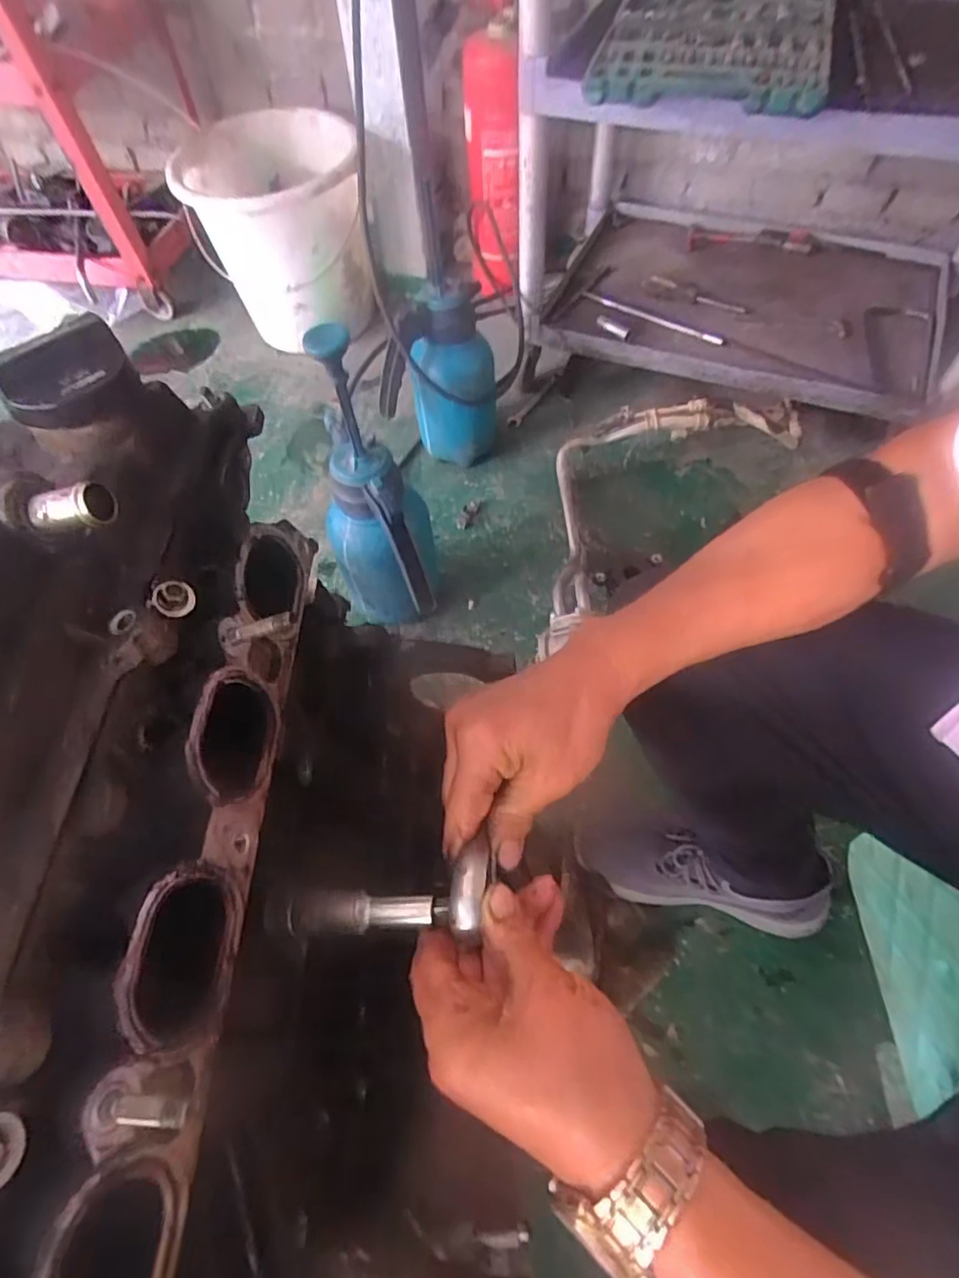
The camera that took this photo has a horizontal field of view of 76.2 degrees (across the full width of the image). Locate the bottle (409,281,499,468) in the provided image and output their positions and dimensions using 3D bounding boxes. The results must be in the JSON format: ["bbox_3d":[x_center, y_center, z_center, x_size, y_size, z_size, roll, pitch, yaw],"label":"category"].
[{"bbox_3d":[-0.037,-0.395,0.986,0.131,0.299,0.109,-2,58,1],"label":"bottle"}]

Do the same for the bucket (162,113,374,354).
[{"bbox_3d":[-0.352,-0.719,1.142,0.310,0.317,0.317,-12,58,-6],"label":"bucket"}]

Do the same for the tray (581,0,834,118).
[{"bbox_3d":[0.329,-0.839,0.838,0.302,0.034,0.485,16,60,12],"label":"tray"}]

